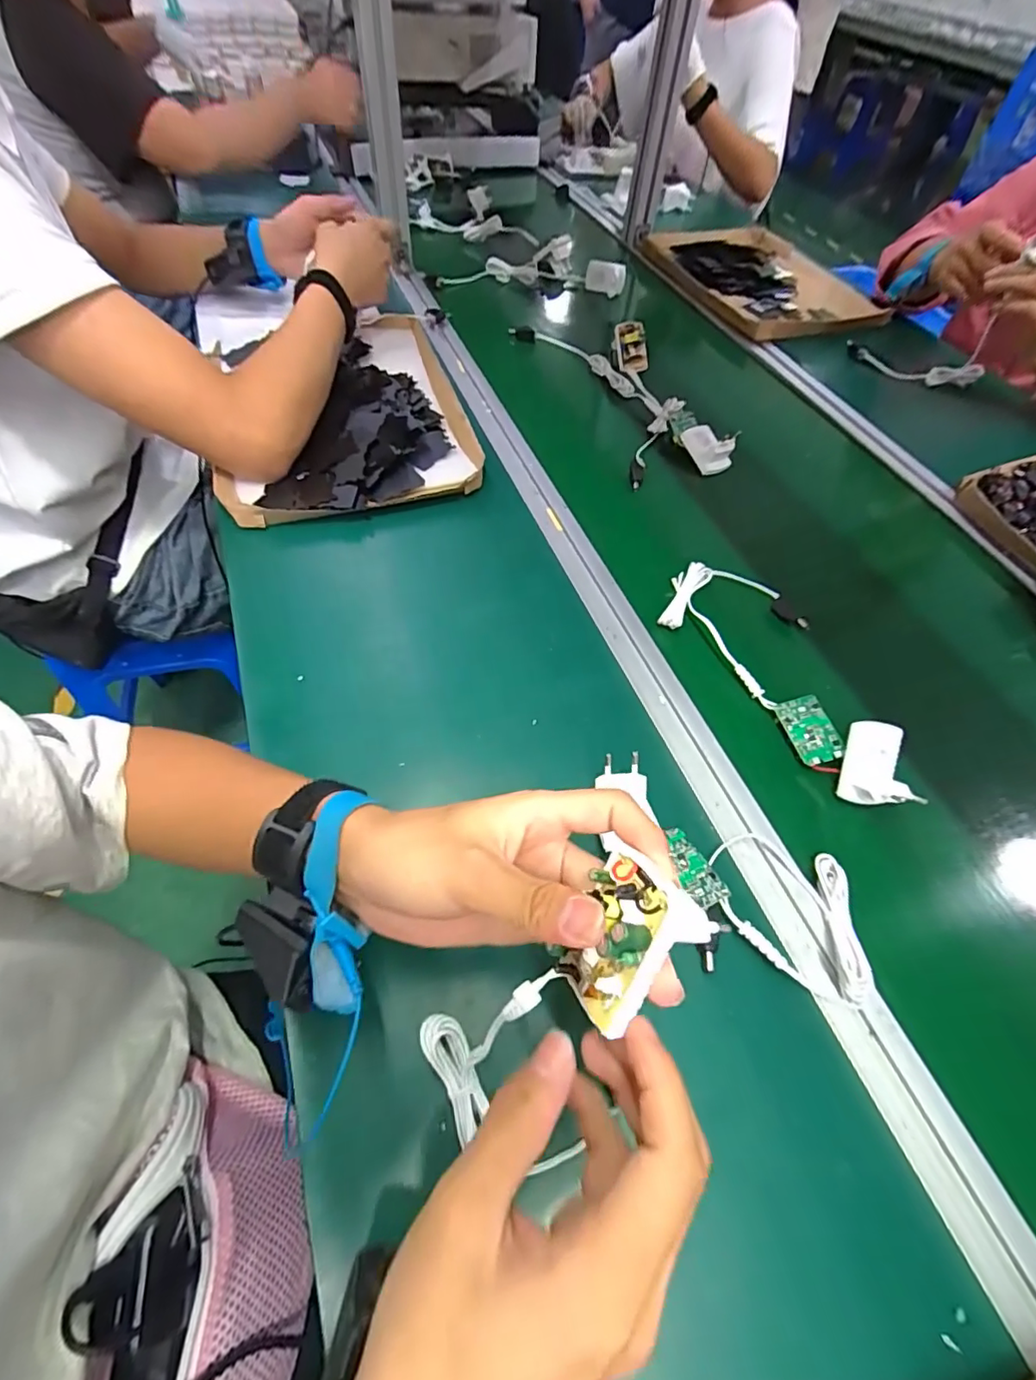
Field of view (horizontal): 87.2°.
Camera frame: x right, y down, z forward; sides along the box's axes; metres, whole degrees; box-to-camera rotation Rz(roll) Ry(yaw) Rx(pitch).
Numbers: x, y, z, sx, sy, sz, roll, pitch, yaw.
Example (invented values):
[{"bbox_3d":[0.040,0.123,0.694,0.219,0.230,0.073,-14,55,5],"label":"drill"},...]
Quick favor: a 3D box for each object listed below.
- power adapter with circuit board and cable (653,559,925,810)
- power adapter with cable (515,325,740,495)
[{"bbox_3d":[0.234,-0.028,0.456,0.122,0.037,0.250,-30,61,-19],"label":"power adapter with circuit board and cable"},{"bbox_3d":[0.135,-0.396,0.696,0.154,0.039,0.359,-17,58,-12],"label":"power adapter with cable"}]

